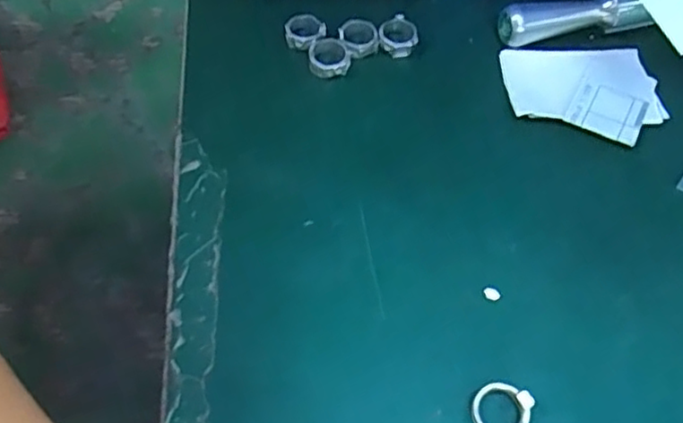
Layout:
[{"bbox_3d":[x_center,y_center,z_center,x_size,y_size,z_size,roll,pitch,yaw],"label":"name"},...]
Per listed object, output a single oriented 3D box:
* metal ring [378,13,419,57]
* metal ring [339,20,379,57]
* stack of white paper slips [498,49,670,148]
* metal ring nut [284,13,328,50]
[{"bbox_3d":[0.031,-0.095,0.361,0.021,0.015,0.022,1,58,-1],"label":"metal ring"},{"bbox_3d":[0.010,-0.094,0.359,0.020,0.014,0.018,-20,61,-13],"label":"metal ring"},{"bbox_3d":[0.127,-0.061,0.345,0.077,0.007,0.062,-2,58,-3],"label":"stack of white paper slips"},{"bbox_3d":[-0.019,-0.099,0.362,0.021,0.012,0.021,1,58,-1],"label":"metal ring nut"}]

